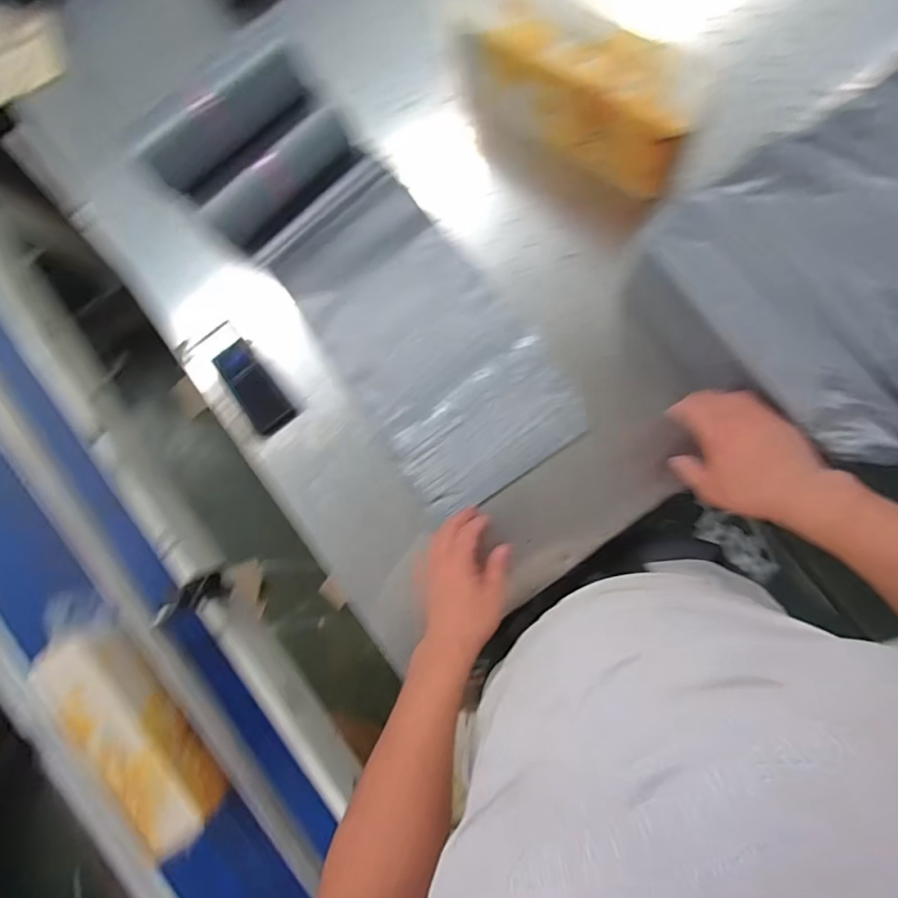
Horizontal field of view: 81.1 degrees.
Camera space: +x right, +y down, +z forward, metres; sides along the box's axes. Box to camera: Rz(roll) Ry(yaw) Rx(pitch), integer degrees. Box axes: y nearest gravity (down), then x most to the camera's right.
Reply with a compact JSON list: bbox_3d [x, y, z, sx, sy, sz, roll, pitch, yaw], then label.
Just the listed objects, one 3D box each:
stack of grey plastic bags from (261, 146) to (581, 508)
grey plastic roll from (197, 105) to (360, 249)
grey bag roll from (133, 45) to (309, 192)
[{"bbox_3d":[-0.043,-0.149,0.684,0.222,0.032,0.452,-37,81,0],"label":"stack of grey plastic bags"},{"bbox_3d":[-0.224,-0.361,0.705,0.225,0.057,0.056,-36,81,0],"label":"grey plastic roll"},{"bbox_3d":[-0.277,-0.409,0.645,0.227,0.069,0.054,-41,81,0],"label":"grey bag roll"}]

